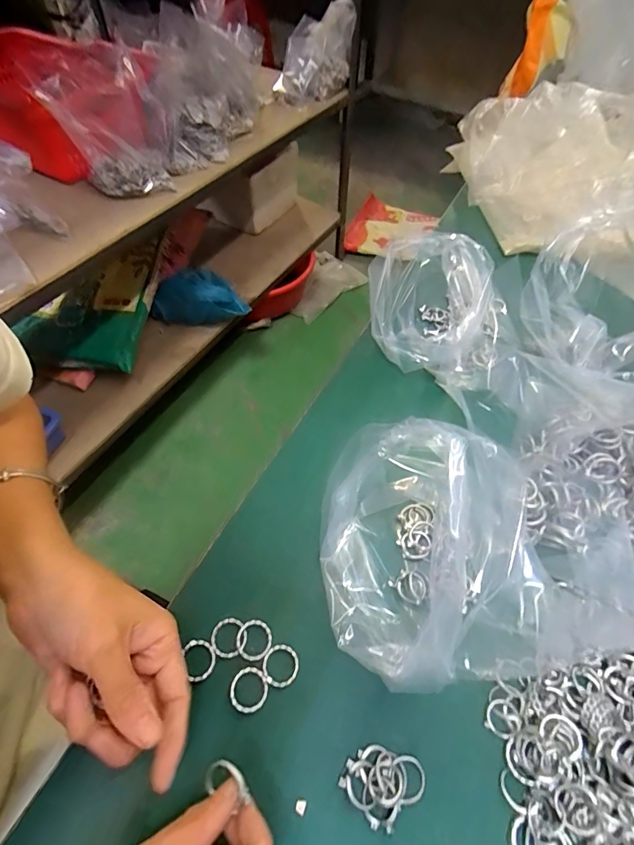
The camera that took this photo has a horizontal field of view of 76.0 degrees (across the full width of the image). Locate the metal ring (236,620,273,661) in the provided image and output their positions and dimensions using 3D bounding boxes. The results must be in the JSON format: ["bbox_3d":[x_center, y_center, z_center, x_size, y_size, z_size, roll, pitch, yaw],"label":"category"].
[{"bbox_3d":[-0.042,0.147,0.274,0.024,0.007,0.024,0,52,0],"label":"metal ring"}]

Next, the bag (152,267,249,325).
[{"bbox_3d":[-0.322,-0.358,1.168,0.274,0.117,0.159,12,56,7],"label":"bag"}]

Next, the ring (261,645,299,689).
[{"bbox_3d":[-0.024,0.160,0.267,0.023,0.004,0.024,4,51,-5],"label":"ring"}]

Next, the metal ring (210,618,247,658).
[{"bbox_3d":[-0.059,0.145,0.274,0.025,0.004,0.024,-2,54,3],"label":"metal ring"}]

